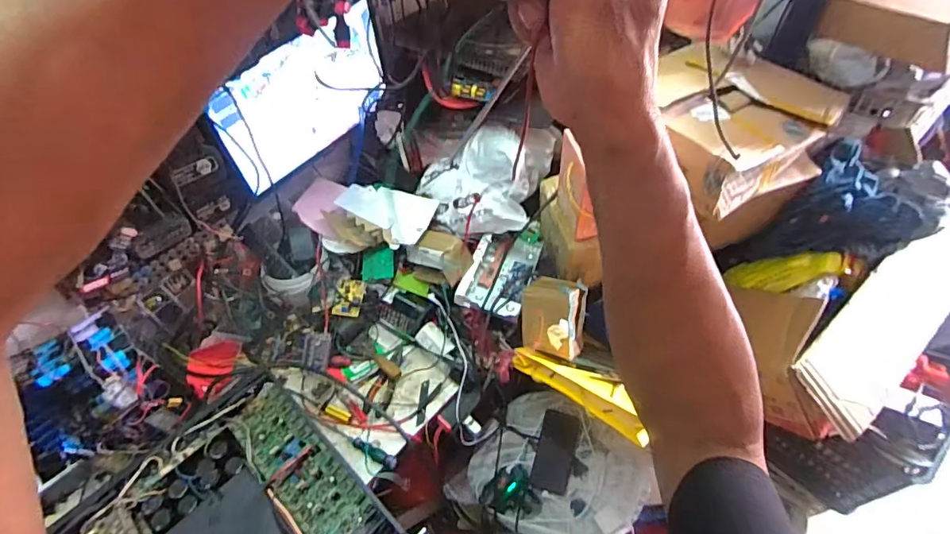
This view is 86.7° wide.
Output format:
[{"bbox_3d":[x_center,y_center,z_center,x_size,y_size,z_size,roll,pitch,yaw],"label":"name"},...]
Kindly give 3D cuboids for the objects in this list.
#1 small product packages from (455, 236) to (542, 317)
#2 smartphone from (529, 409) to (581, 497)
[{"bbox_3d":[0.058,0.010,1.092,0.133,0.044,0.216,15,55,16],"label":"small product packages"},{"bbox_3d":[0.170,0.389,1.063,0.078,0.010,0.159,12,82,20],"label":"smartphone"}]

